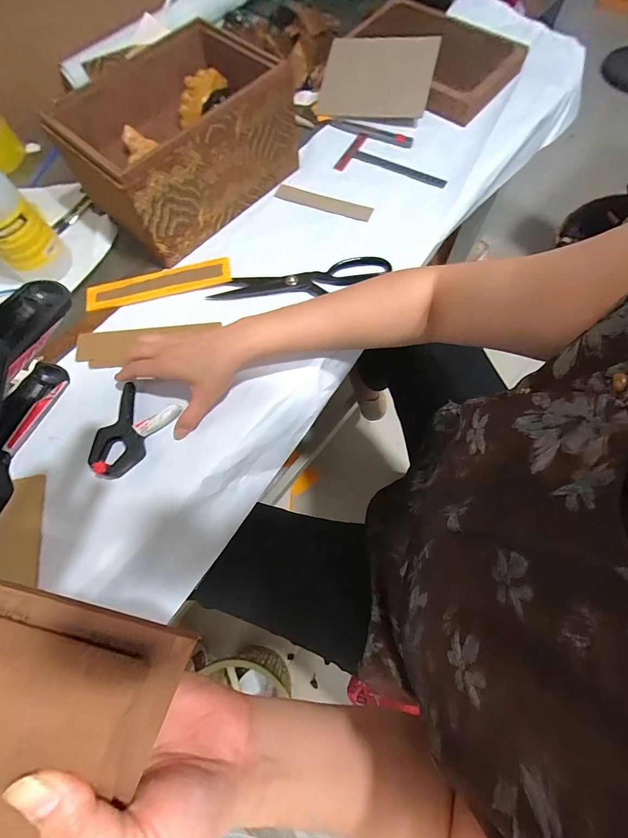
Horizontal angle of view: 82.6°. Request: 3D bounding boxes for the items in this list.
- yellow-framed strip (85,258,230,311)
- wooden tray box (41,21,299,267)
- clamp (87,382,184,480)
[{"bbox_3d":[-0.215,-0.185,0.493,0.201,0.008,0.038,-12,79,1],"label":"yellow-framed strip"},{"bbox_3d":[-0.191,-0.393,0.502,0.205,0.131,0.265,41,78,14],"label":"wooden tray box"},{"bbox_3d":[-0.213,0.018,0.417,0.070,0.020,0.107,24,74,10],"label":"clamp"}]

